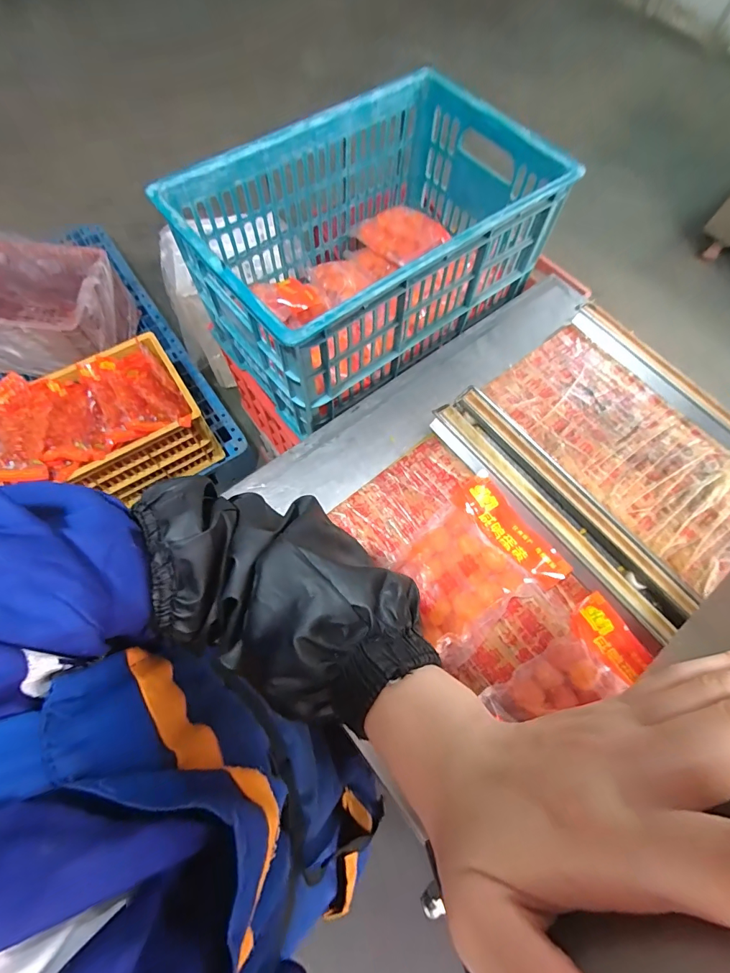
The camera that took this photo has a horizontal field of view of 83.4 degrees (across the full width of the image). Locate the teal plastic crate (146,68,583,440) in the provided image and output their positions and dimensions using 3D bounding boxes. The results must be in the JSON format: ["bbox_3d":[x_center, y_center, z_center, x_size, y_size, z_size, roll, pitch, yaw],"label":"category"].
[{"bbox_3d":[0.005,-0.348,0.614,0.464,0.222,0.322,-36,74,-15],"label":"teal plastic crate"}]

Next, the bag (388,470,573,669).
[{"bbox_3d":[0.119,0.087,0.464,0.174,0.029,0.142,-33,73,-14],"label":"bag"}]

